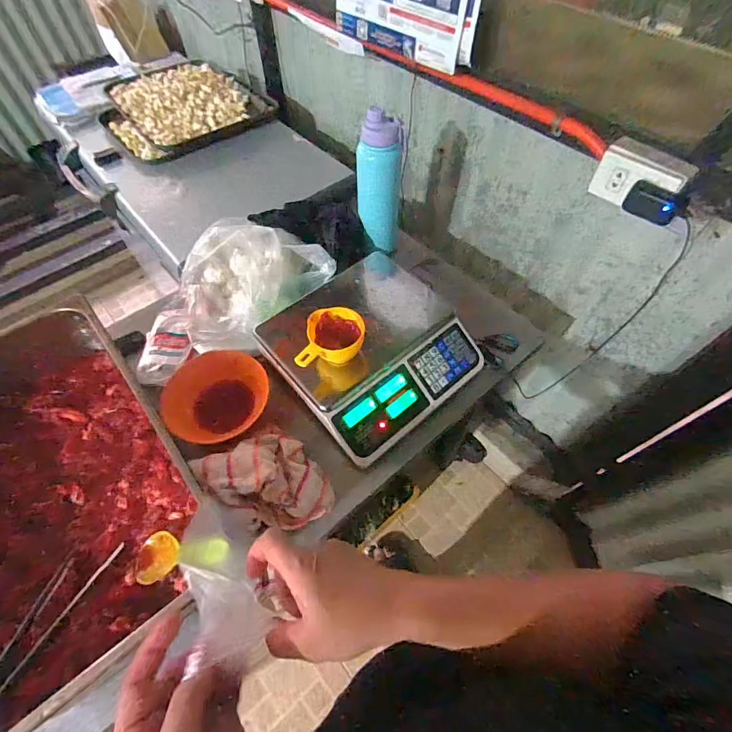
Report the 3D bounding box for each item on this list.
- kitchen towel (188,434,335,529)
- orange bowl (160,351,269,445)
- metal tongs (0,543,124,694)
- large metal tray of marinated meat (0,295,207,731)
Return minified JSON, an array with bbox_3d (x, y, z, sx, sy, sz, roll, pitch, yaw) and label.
[{"bbox_3d":[-0.143,0.160,0.572,0.138,0.094,0.172,-39,66,-22],"label":"kitchen towel"},{"bbox_3d":[-0.259,0.057,0.690,0.178,0.072,0.158,11,59,7],"label":"orange bowl"},{"bbox_3d":[-0.374,0.309,0.437,0.063,0.022,0.226,3,28,2],"label":"metal tongs"},{"bbox_3d":[-0.408,0.162,0.531,0.292,0.116,0.492,-35,64,-20],"label":"large metal tray of marinated meat"}]

